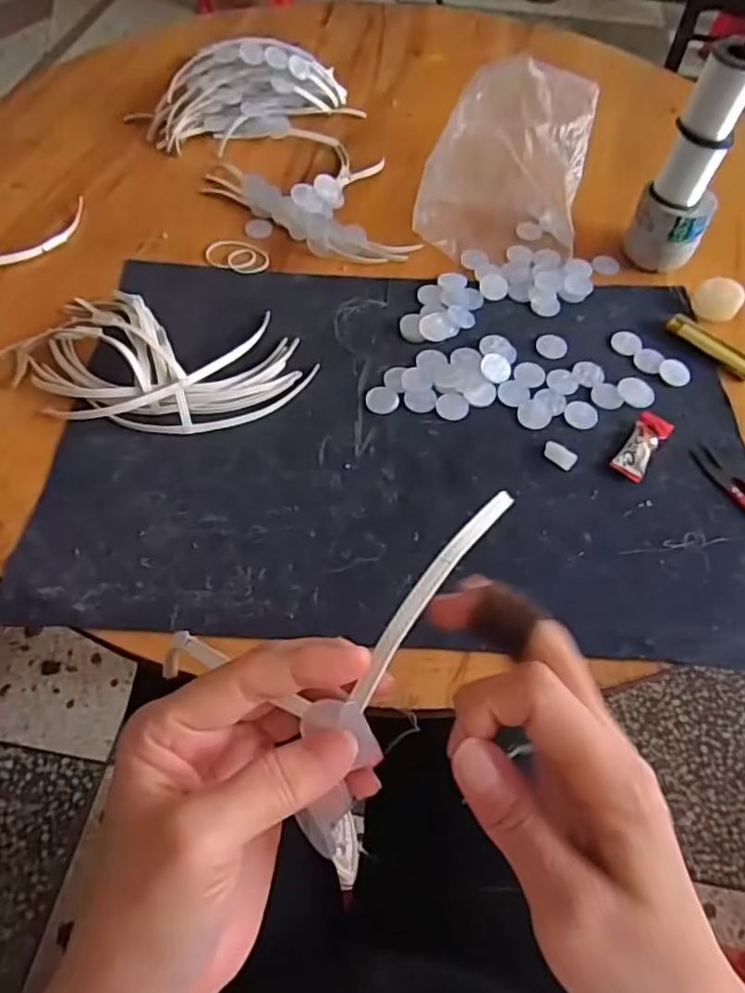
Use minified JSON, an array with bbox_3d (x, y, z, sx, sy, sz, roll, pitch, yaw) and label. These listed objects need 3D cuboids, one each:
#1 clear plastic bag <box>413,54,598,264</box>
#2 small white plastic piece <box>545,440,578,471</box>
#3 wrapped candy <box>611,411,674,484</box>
[{"bbox_3d":[0.133,-0.332,0.627,0.149,0.078,0.217,11,58,6],"label":"clear plastic bag"},{"bbox_3d":[0.139,-0.030,0.476,0.024,0.010,0.012,36,63,20],"label":"small white plastic piece"},{"bbox_3d":[0.204,-0.038,0.484,0.025,0.009,0.063,32,62,18],"label":"wrapped candy"}]

